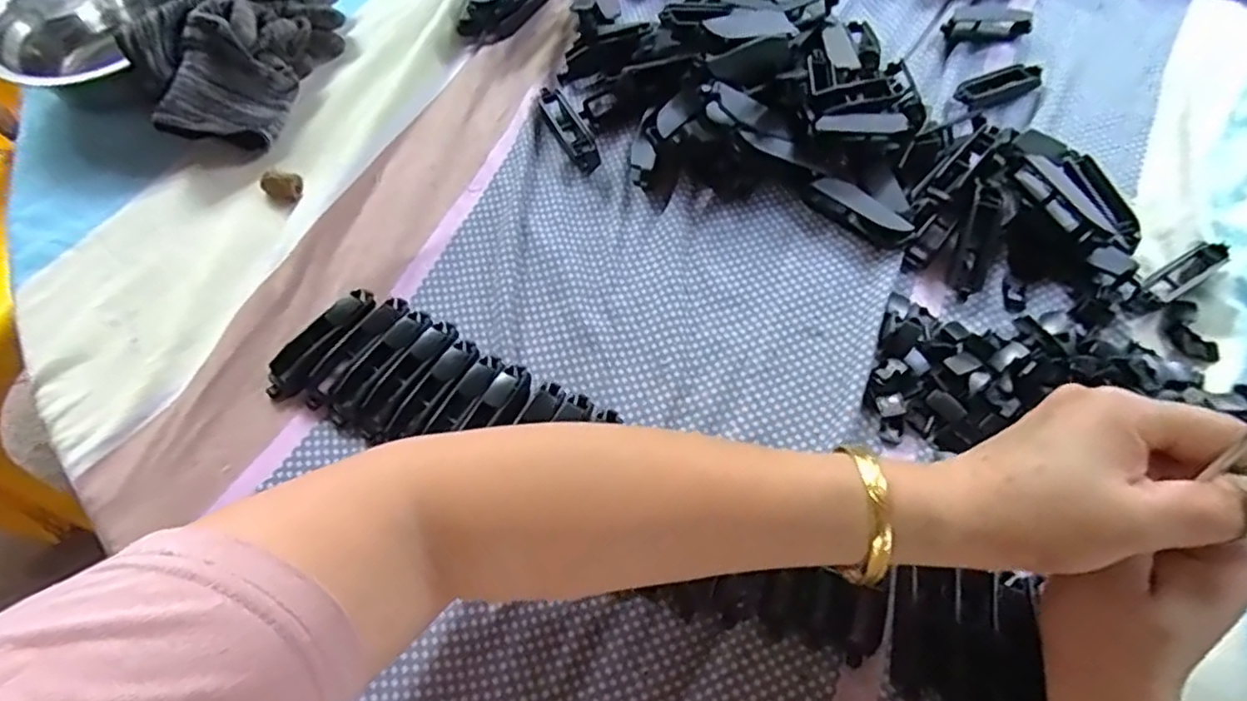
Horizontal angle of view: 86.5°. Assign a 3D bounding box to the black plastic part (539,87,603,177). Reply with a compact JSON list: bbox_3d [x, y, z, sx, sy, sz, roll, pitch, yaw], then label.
[{"bbox_3d":[-0.034,-0.149,0.443,0.024,0.011,0.072,-24,66,-12],"label":"black plastic part"}]

